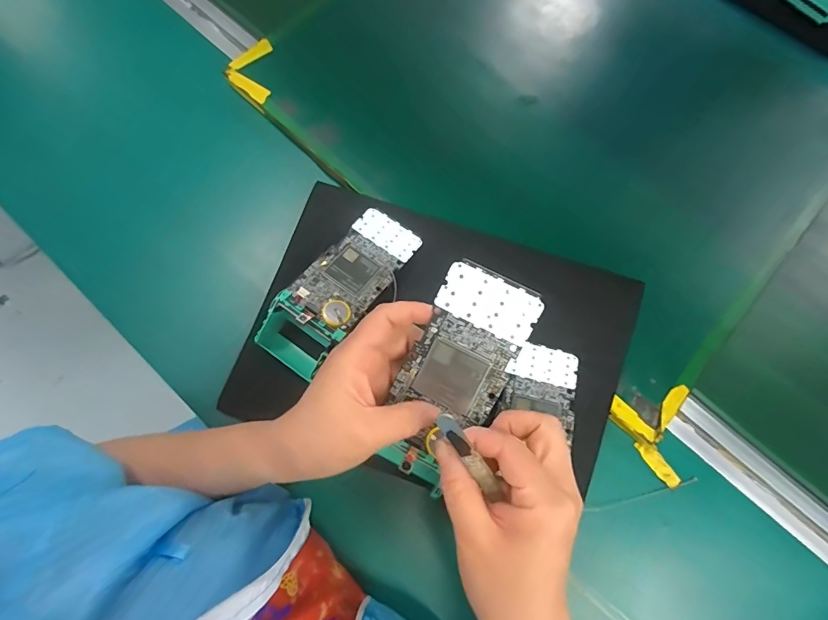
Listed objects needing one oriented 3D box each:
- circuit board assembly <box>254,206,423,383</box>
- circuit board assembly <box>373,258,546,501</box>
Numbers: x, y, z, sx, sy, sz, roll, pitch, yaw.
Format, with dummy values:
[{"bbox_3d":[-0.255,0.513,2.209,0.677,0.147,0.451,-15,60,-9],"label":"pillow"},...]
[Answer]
[{"bbox_3d":[-0.067,-0.021,0.394,0.069,0.058,0.174,38,78,8],"label":"circuit board assembly"},{"bbox_3d":[0.026,0.045,0.281,0.064,0.010,0.147,26,97,5],"label":"circuit board assembly"}]

